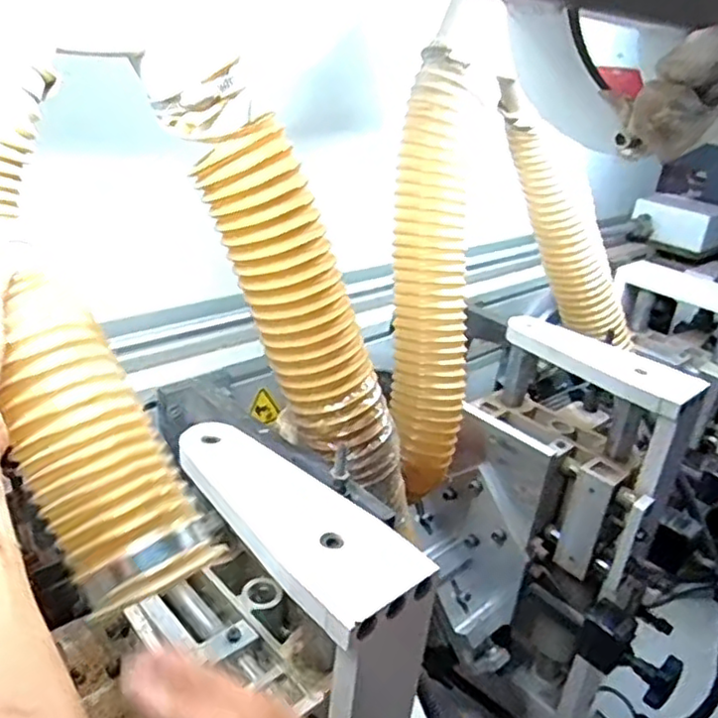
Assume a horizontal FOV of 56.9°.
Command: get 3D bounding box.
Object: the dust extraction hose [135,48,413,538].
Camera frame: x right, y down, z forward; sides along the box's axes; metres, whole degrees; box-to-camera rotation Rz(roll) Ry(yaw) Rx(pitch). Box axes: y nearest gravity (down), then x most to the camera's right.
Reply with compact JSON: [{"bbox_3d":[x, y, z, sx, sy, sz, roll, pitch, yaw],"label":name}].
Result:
[{"bbox_3d":[-0.042,-0.026,0.568,0.084,0.441,0.078,-18,23,11],"label":"dust extraction hose"}]

